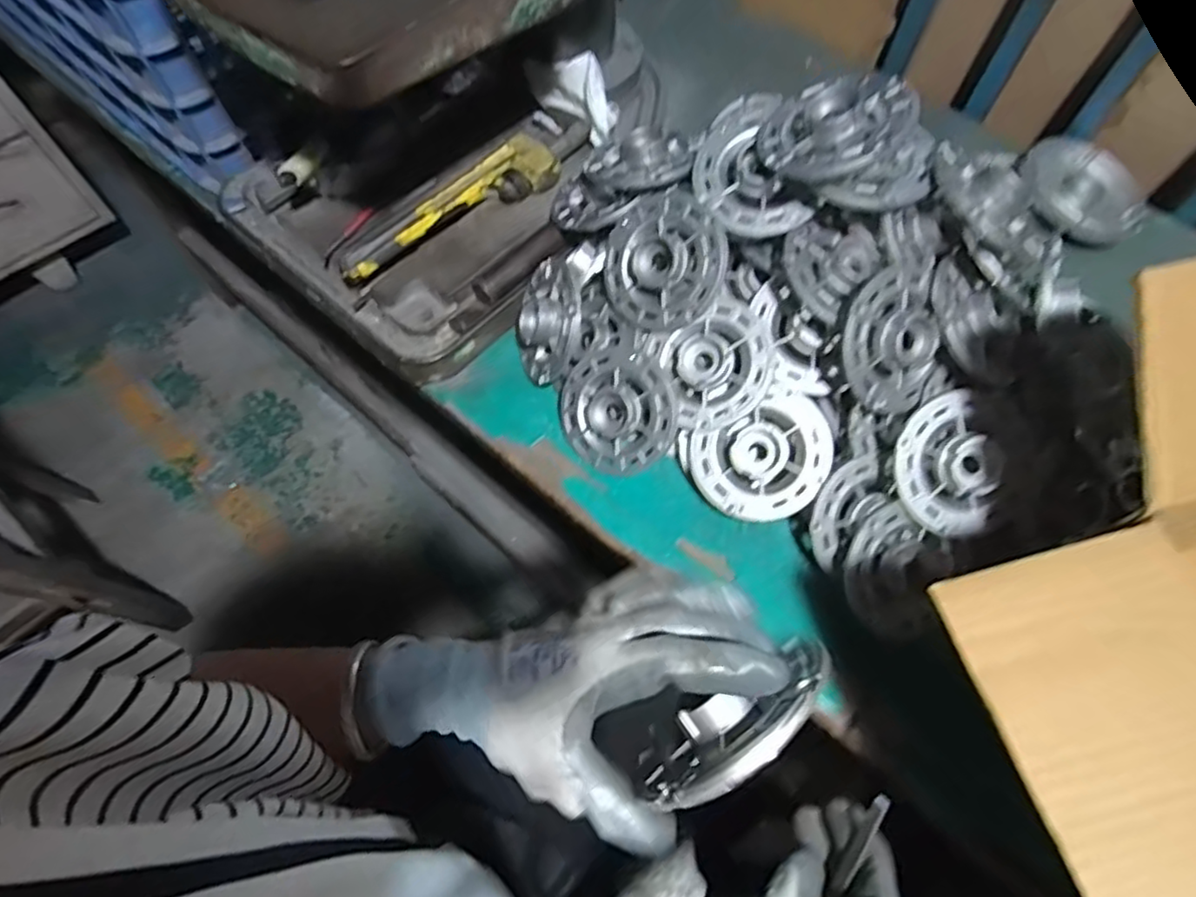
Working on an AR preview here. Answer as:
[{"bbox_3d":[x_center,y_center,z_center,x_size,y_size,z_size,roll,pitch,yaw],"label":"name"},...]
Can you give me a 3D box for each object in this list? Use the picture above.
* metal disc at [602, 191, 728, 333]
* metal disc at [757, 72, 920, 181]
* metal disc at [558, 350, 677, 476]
[{"bbox_3d":[0.053,-0.155,0.555,0.107,0.025,0.108,4,99,29],"label":"metal disc"},{"bbox_3d":[0.176,-0.241,0.489,0.106,0.018,0.096,-4,61,23],"label":"metal disc"},{"bbox_3d":[0.015,-0.031,0.573,0.104,0.025,0.105,3,96,27],"label":"metal disc"}]

